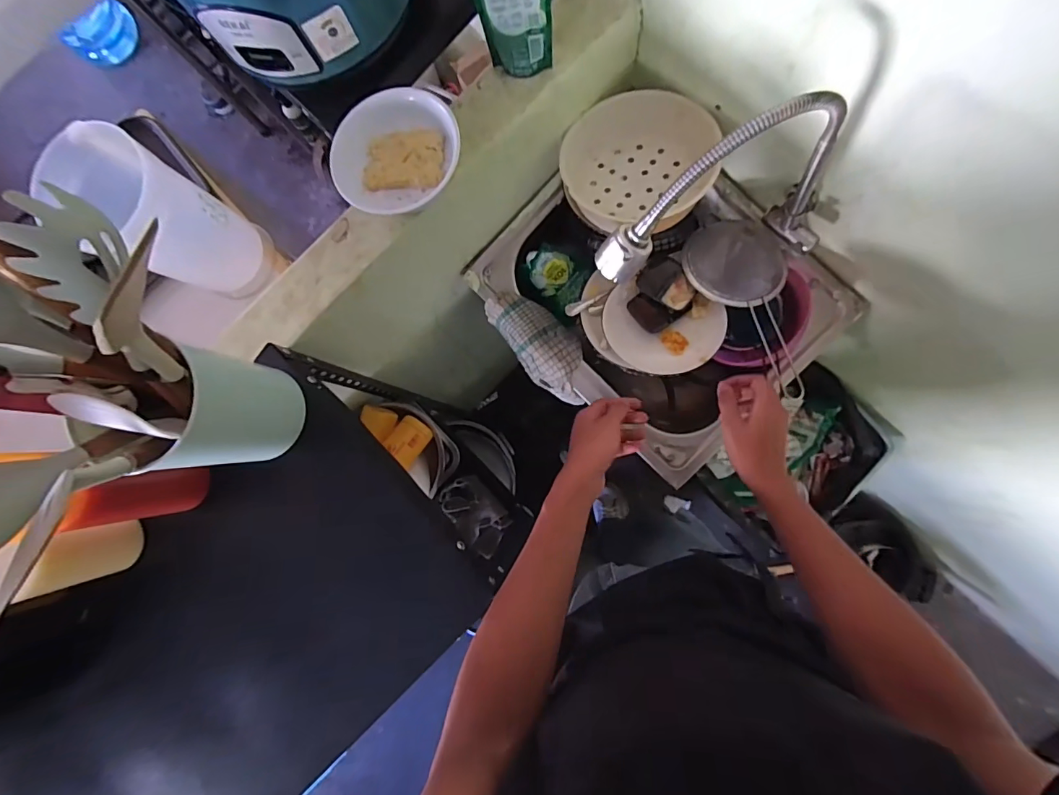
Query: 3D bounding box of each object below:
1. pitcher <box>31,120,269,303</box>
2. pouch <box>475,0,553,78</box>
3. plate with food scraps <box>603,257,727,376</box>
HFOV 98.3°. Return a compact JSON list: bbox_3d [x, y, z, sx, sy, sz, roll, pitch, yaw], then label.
[{"bbox_3d":[-0.510,-0.251,0.672,0.160,0.245,0.127,35,89,10],"label":"pitcher"},{"bbox_3d":[-0.016,-0.439,0.517,0.084,0.136,0.040,-6,83,7],"label":"pouch"},{"bbox_3d":[0.199,-0.113,0.689,0.156,0.033,0.164,-1,84,7],"label":"plate with food scraps"}]

